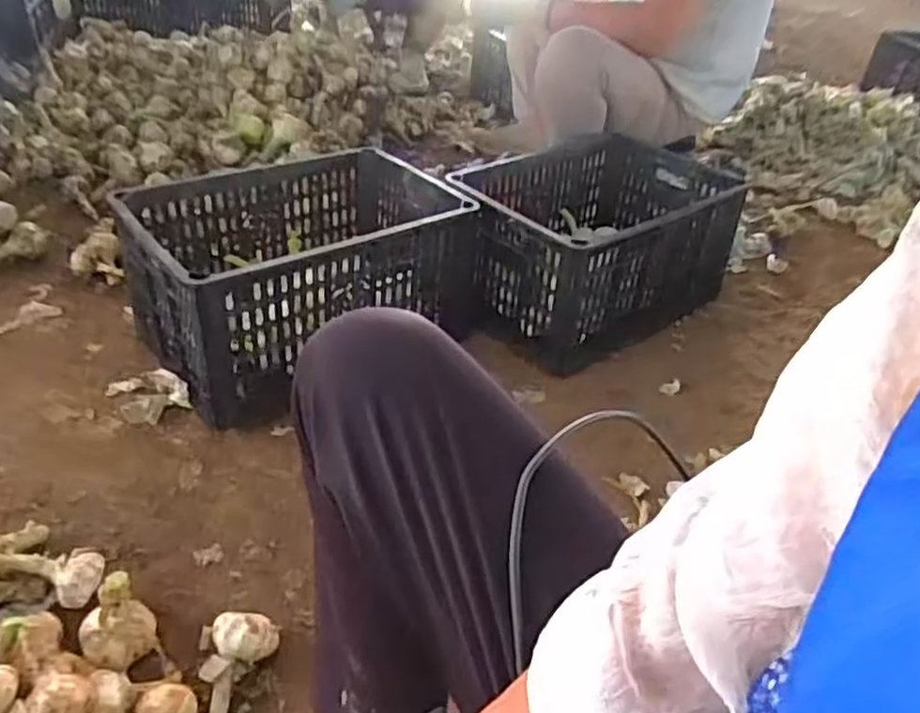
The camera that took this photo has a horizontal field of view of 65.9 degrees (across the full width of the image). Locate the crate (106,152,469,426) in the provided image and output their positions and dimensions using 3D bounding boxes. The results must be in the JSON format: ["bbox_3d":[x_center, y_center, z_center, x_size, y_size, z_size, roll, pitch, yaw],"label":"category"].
[{"bbox_3d":[-0.238,-0.136,1.059,0.446,0.230,0.325,-22,45,-34],"label":"crate"}]

